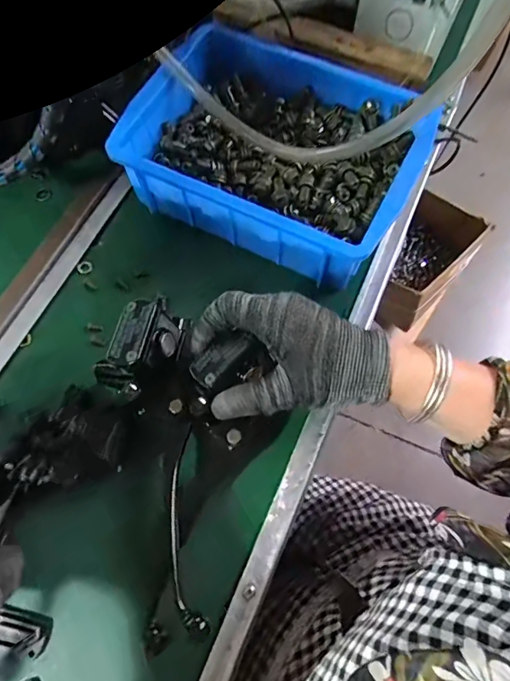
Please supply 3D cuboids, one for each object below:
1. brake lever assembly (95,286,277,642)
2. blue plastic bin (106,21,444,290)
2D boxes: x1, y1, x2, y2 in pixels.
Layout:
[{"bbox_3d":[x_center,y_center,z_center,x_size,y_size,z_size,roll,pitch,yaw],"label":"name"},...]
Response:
[{"bbox_3d":[-0.063,0.073,0.305,0.114,0.055,0.184,16,67,7],"label":"brake lever assembly"},{"bbox_3d":[0.021,-0.175,0.423,0.248,0.081,0.190,25,68,9],"label":"blue plastic bin"}]

